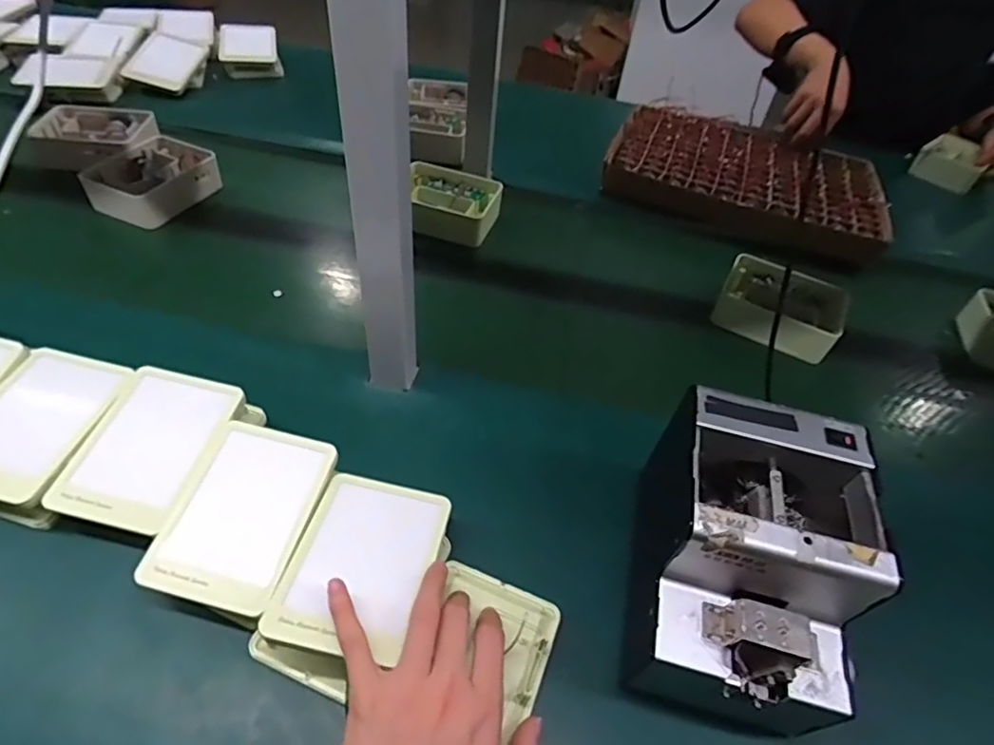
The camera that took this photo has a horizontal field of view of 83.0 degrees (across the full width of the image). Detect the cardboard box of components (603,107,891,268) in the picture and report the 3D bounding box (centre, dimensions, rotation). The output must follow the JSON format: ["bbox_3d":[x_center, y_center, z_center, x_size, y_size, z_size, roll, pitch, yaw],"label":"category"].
[{"bbox_3d":[0.402,-0.320,0.919,0.444,0.059,0.353,27,50,17],"label":"cardboard box of components"}]

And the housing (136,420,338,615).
[{"bbox_3d":[-0.194,0.103,0.430,0.100,0.018,0.136,14,47,5],"label":"housing"}]

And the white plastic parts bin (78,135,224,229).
[{"bbox_3d":[-0.467,-0.260,0.765,0.130,0.049,0.163,24,49,14],"label":"white plastic parts bin"}]

